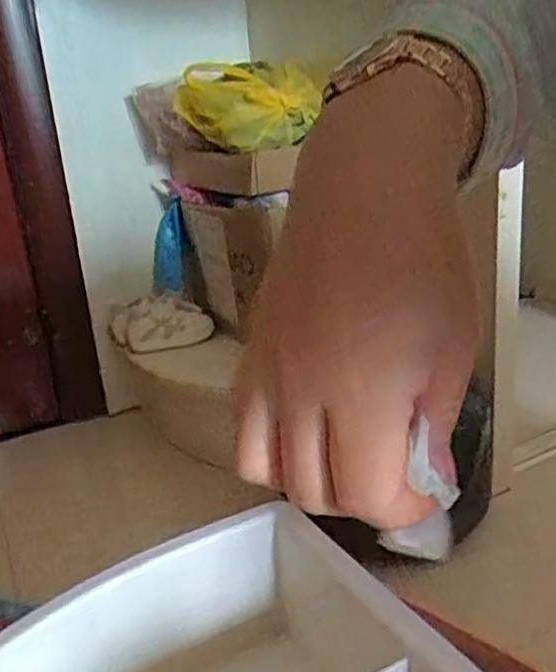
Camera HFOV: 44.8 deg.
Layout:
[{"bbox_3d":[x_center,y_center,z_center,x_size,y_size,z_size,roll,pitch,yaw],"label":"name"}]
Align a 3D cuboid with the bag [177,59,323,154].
[{"bbox_3d":[-0.042,-0.326,0.957,0.197,0.109,0.115,-8,19,-11],"label":"bag"}]

